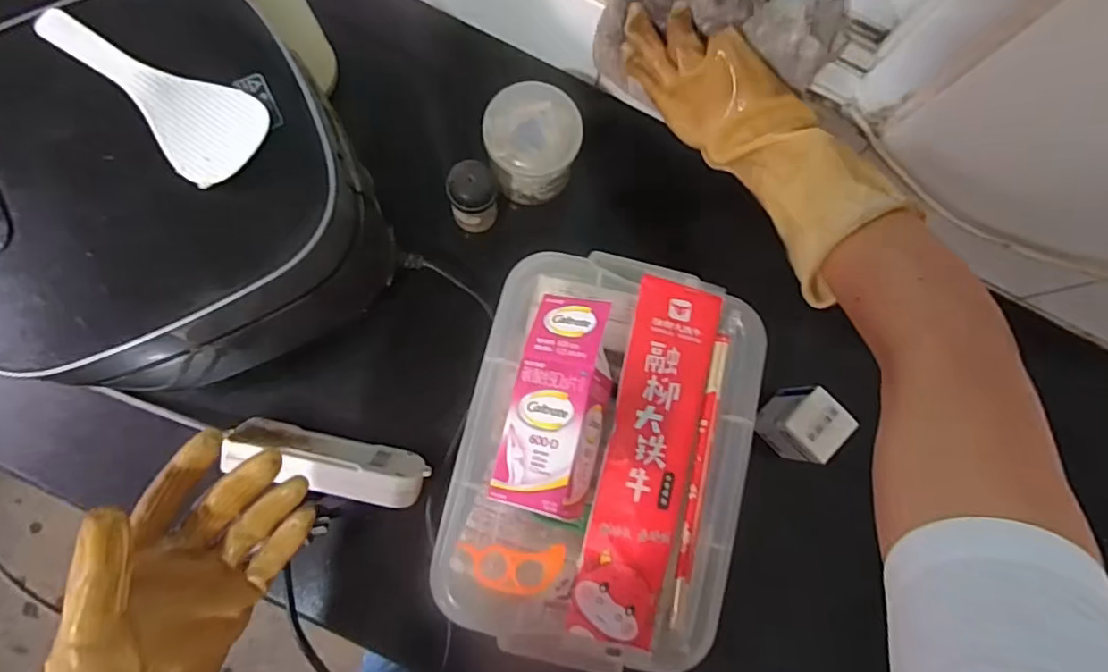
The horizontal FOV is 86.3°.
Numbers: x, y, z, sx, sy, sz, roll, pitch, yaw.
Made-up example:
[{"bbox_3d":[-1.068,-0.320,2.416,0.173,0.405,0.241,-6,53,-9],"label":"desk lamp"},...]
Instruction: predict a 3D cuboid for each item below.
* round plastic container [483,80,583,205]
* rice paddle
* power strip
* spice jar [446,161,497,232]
[{"bbox_3d":[-0.021,-0.186,0.570,0.086,0.080,0.086,1,82,-4],"label":"round plastic container"},{"bbox_3d":[-0.265,-0.163,0.385,0.168,0.013,0.064,36,81,1],"label":"rice paddle"},{"bbox_3d":[-0.201,0.114,0.530,0.169,0.052,0.045,13,81,-2],"label":"power strip"},{"bbox_3d":[-0.077,-0.132,0.565,0.044,0.072,0.043,1,82,-4],"label":"spice jar"}]

